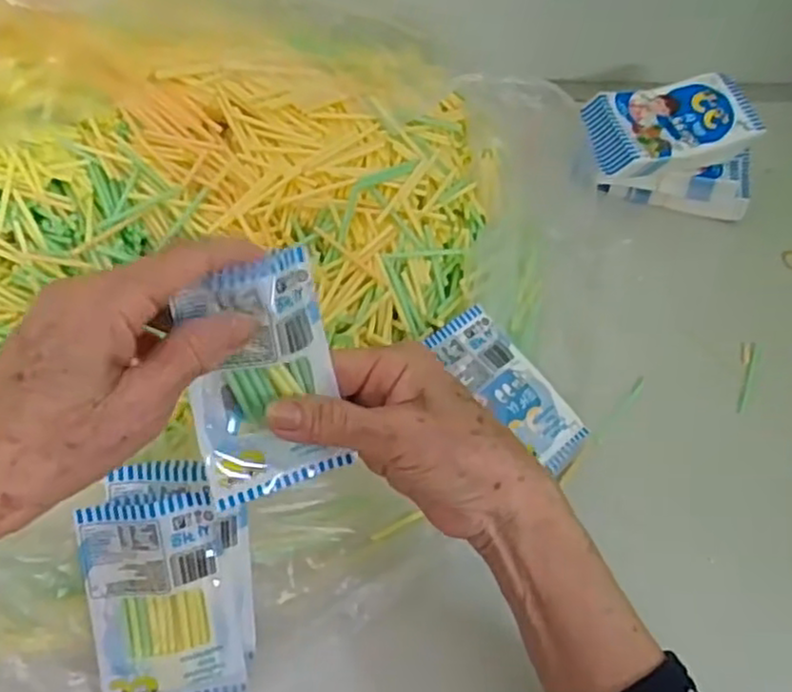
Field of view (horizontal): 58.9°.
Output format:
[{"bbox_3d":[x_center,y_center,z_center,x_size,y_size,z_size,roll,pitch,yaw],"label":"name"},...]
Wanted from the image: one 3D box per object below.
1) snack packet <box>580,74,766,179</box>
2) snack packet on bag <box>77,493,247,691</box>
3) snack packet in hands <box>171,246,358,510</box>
[{"bbox_3d":[0.204,-0.166,0.526,0.115,0.038,0.069,-11,56,-12],"label":"snack packet"},{"bbox_3d":[-0.109,0.122,0.329,0.063,0.011,0.100,-7,98,-9],"label":"snack packet on bag"},{"bbox_3d":[-0.057,0.016,0.299,0.064,0.102,0.012,-18,23,-18],"label":"snack packet in hands"}]

